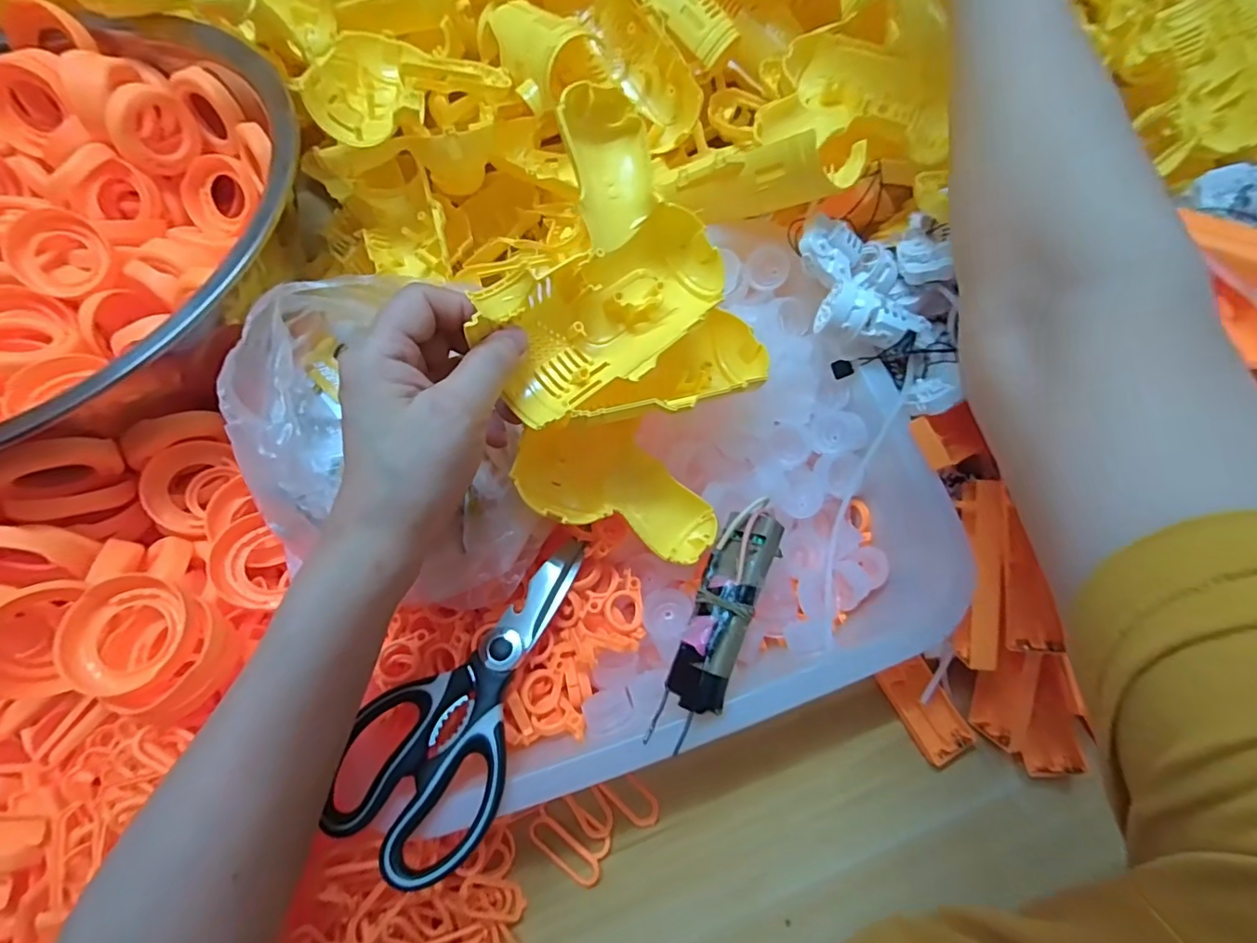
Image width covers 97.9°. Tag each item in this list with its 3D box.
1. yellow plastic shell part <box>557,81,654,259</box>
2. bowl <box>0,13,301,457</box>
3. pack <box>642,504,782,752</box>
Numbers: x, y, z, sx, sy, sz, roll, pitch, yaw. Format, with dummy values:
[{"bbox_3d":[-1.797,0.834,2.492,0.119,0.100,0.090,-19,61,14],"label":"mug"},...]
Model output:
[{"bbox_3d":[-0.010,-0.147,0.270,0.041,0.021,0.072,-16,101,-22],"label":"yellow plastic shell part"},{"bbox_3d":[-0.418,-0.164,0.380,0.367,0.108,0.367,0,76,1],"label":"bowl"},{"bbox_3d":[0.050,0.082,0.307,0.033,0.032,0.136,25,78,7],"label":"pack"}]

